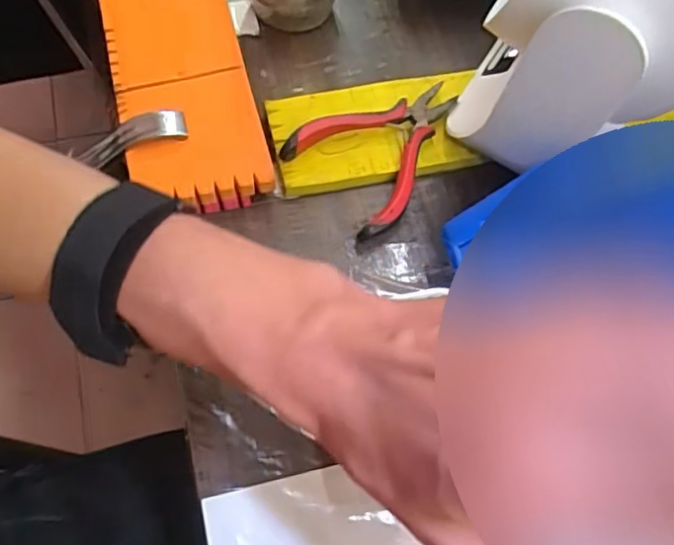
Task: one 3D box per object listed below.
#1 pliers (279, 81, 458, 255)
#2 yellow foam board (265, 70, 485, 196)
[{"bbox_3d":[0.032,-0.078,0.378,0.113,0.021,0.075,-38,74,-18],"label":"pliers"},{"bbox_3d":[0.024,-0.093,0.393,0.131,0.019,0.069,-11,68,-5],"label":"yellow foam board"}]

